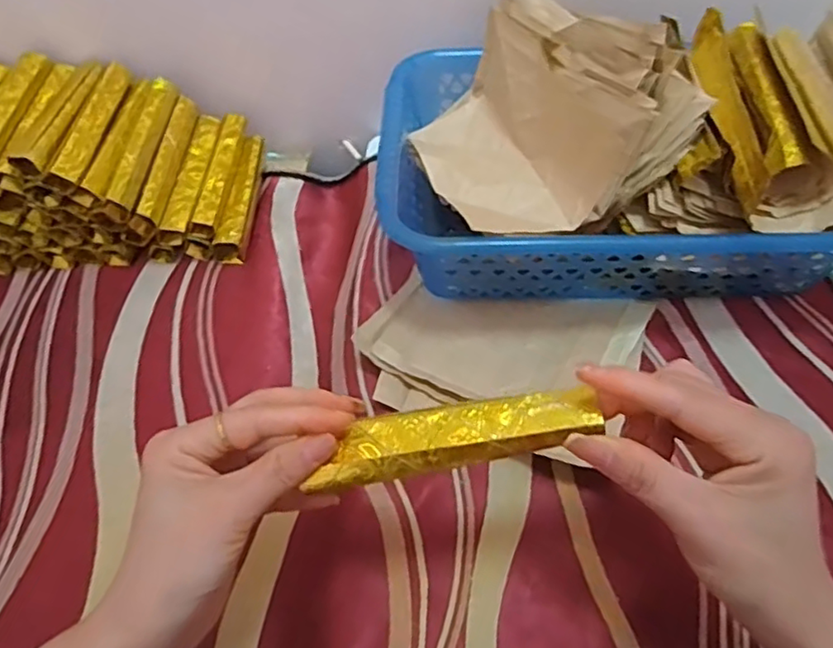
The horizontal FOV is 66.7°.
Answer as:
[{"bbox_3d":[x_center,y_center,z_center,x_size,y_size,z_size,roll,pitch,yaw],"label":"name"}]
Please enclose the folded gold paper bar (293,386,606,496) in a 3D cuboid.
[{"bbox_3d":[0.015,0.047,0.271,0.121,0.013,0.026,-14,50,9],"label":"folded gold paper bar"}]

